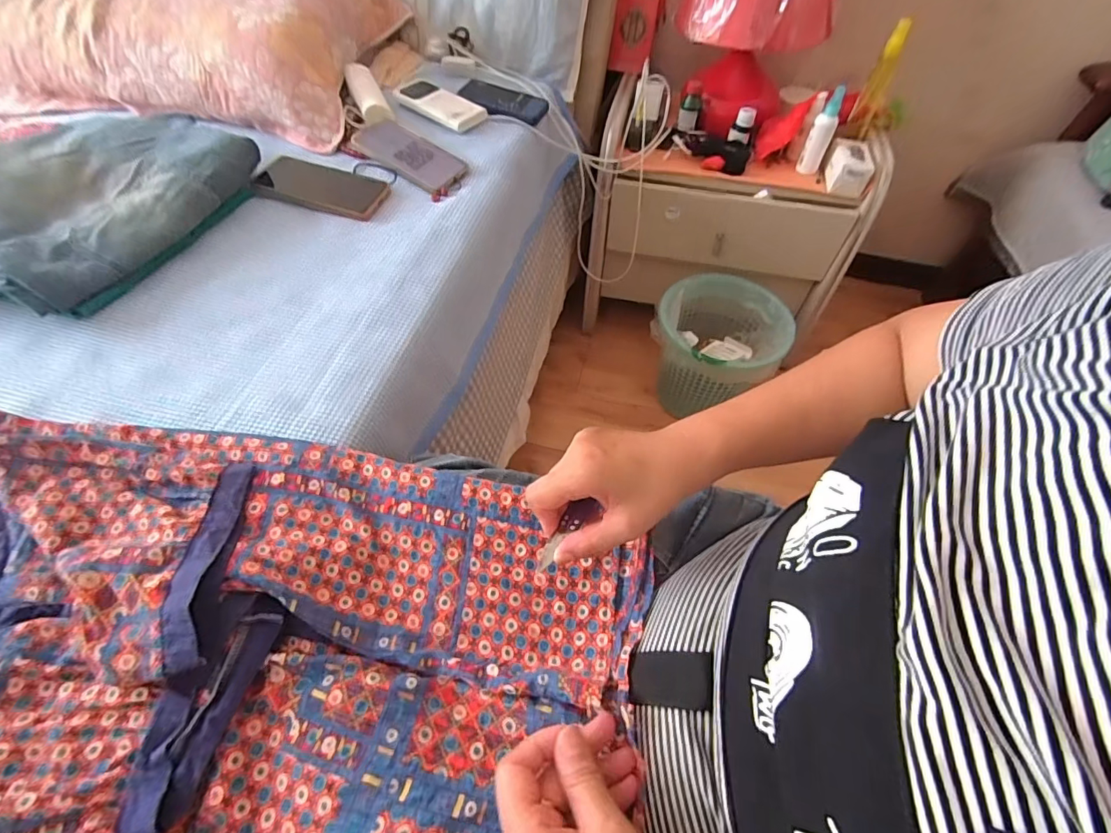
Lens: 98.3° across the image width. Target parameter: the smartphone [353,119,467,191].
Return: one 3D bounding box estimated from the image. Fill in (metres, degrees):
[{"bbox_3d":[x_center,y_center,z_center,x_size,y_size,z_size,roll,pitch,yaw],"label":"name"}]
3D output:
[{"bbox_3d":[-0.211,-0.384,0.700,0.169,0.015,0.078,33,67,8],"label":"smartphone"}]

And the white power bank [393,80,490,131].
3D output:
[{"bbox_3d":[-0.189,-0.502,0.766,0.155,0.013,0.070,30,60,18],"label":"white power bank"}]

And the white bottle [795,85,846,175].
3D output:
[{"bbox_3d":[0.471,-0.500,0.850,0.040,0.122,0.038,26,59,16],"label":"white bottle"}]

